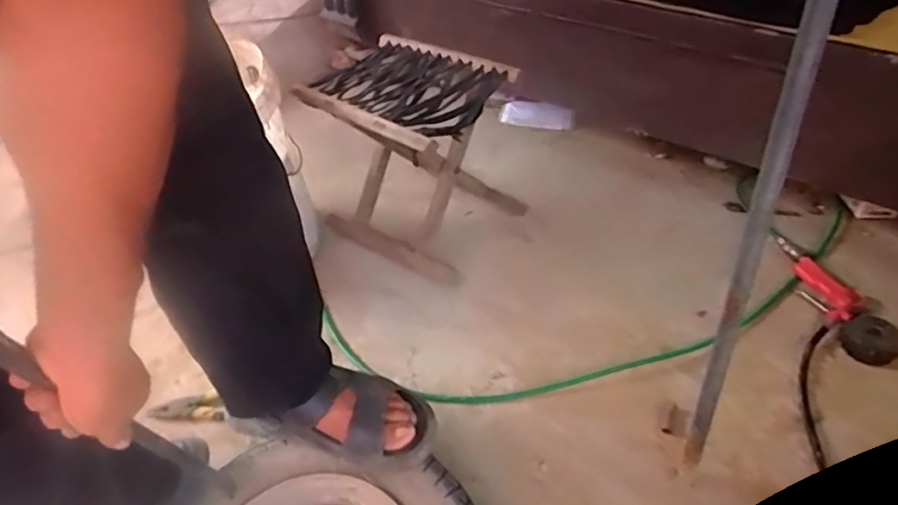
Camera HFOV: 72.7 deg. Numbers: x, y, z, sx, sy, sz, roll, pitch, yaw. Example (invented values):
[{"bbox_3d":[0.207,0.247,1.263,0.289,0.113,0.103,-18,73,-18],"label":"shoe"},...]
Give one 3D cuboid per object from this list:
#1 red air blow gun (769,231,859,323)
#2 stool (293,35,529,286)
[{"bbox_3d":[0.563,0.037,0.961,0.065,0.022,0.188,-14,42,-9],"label":"red air blow gun"},{"bbox_3d":[-0.062,-0.175,1.089,0.299,0.294,0.241,28,52,32],"label":"stool"}]

